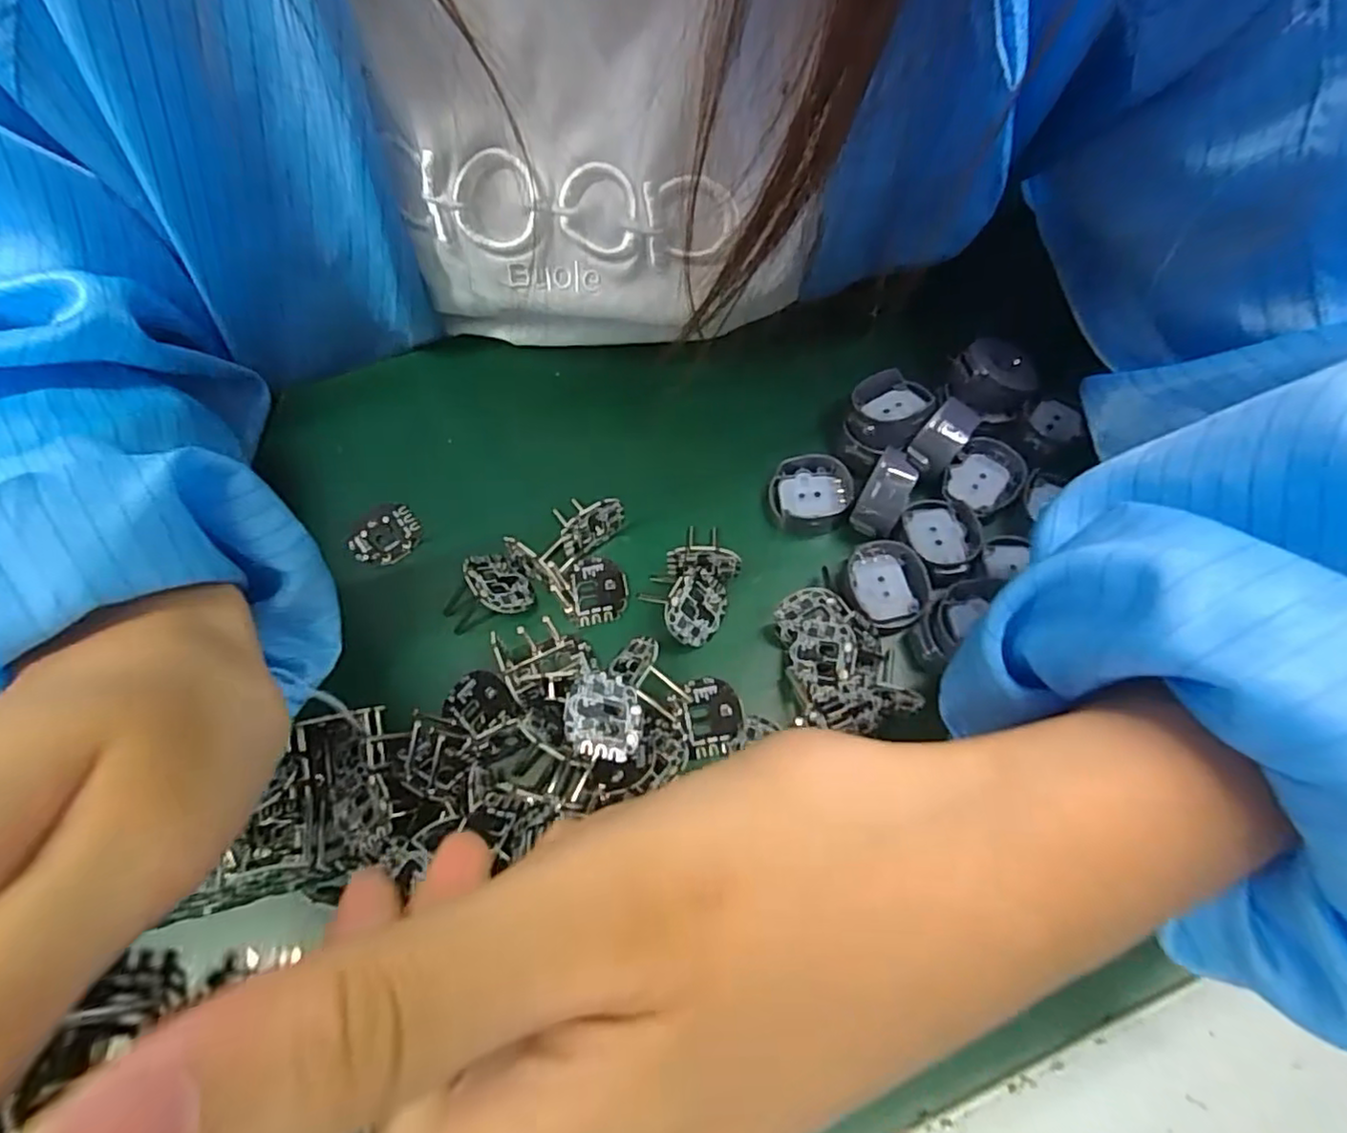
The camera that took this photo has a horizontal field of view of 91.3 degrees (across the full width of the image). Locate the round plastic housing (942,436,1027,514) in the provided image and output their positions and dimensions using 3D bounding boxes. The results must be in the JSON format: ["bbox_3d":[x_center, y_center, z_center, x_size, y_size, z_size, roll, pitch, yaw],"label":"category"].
[{"bbox_3d":[0.108,-0.031,0.229,0.024,0.009,0.032,35,71,16],"label":"round plastic housing"}]

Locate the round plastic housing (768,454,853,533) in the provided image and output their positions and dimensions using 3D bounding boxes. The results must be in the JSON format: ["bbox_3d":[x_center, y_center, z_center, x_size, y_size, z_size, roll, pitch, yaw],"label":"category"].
[{"bbox_3d":[0.047,-0.027,0.231,0.027,0.013,0.025,-1,66,1],"label":"round plastic housing"}]

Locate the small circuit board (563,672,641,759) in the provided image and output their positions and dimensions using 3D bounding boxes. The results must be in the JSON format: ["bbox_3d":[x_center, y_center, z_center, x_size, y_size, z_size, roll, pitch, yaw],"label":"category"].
[{"bbox_3d":[-0.019,0.041,0.180,0.022,0.004,0.022,20,55,-21],"label":"small circuit board"}]

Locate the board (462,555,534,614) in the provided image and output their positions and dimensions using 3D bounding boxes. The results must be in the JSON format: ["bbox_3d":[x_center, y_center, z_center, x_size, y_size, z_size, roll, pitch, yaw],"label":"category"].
[{"bbox_3d":[-0.057,0.005,0.217,0.024,0.005,0.023,8,42,-38],"label":"board"}]

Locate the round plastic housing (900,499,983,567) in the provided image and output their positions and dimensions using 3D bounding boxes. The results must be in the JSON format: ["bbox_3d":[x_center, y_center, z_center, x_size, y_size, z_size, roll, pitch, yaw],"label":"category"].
[{"bbox_3d":[0.090,-0.012,0.221,0.026,0.010,0.024,-1,66,1],"label":"round plastic housing"}]

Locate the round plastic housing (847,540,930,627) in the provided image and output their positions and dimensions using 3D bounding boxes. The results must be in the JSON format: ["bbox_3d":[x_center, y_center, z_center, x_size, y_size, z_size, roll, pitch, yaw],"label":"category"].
[{"bbox_3d":[0.069,0.005,0.213,0.023,0.008,0.029,-13,66,-4],"label":"round plastic housing"}]

